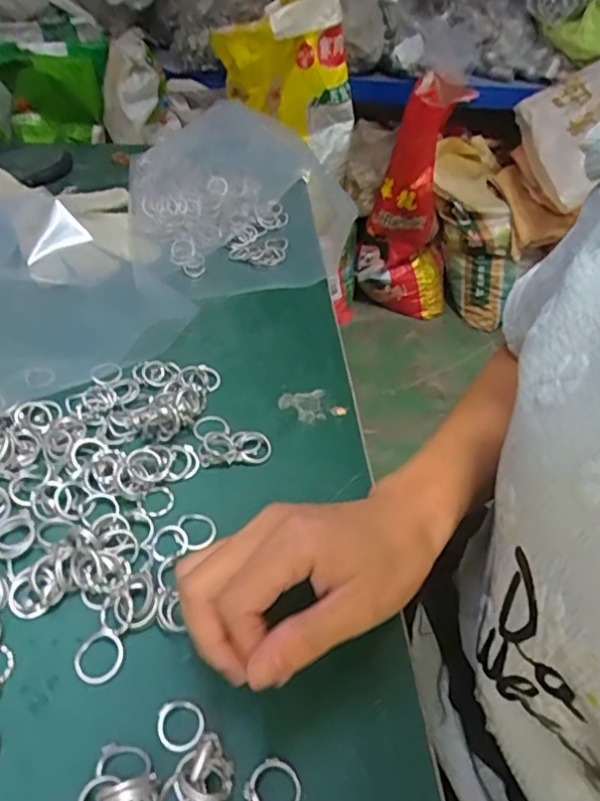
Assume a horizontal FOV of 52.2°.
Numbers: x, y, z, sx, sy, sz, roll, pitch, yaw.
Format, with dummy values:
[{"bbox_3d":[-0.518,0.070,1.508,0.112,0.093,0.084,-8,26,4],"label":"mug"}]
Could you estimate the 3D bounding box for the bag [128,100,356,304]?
[{"bbox_3d":[-0.058,-0.204,0.587,0.207,0.068,0.266,-7,44,-12],"label":"bag"}]

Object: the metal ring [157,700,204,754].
[{"bbox_3d":[-0.052,0.141,0.266,0.020,0.004,0.021,2,43,-2],"label":"metal ring"}]

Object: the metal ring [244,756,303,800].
[{"bbox_3d":[-0.010,0.158,0.249,0.022,0.005,0.022,2,43,-2],"label":"metal ring"}]

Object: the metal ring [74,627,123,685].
[{"bbox_3d":[-0.094,0.119,0.285,0.022,0.004,0.023,2,43,-2],"label":"metal ring"}]

